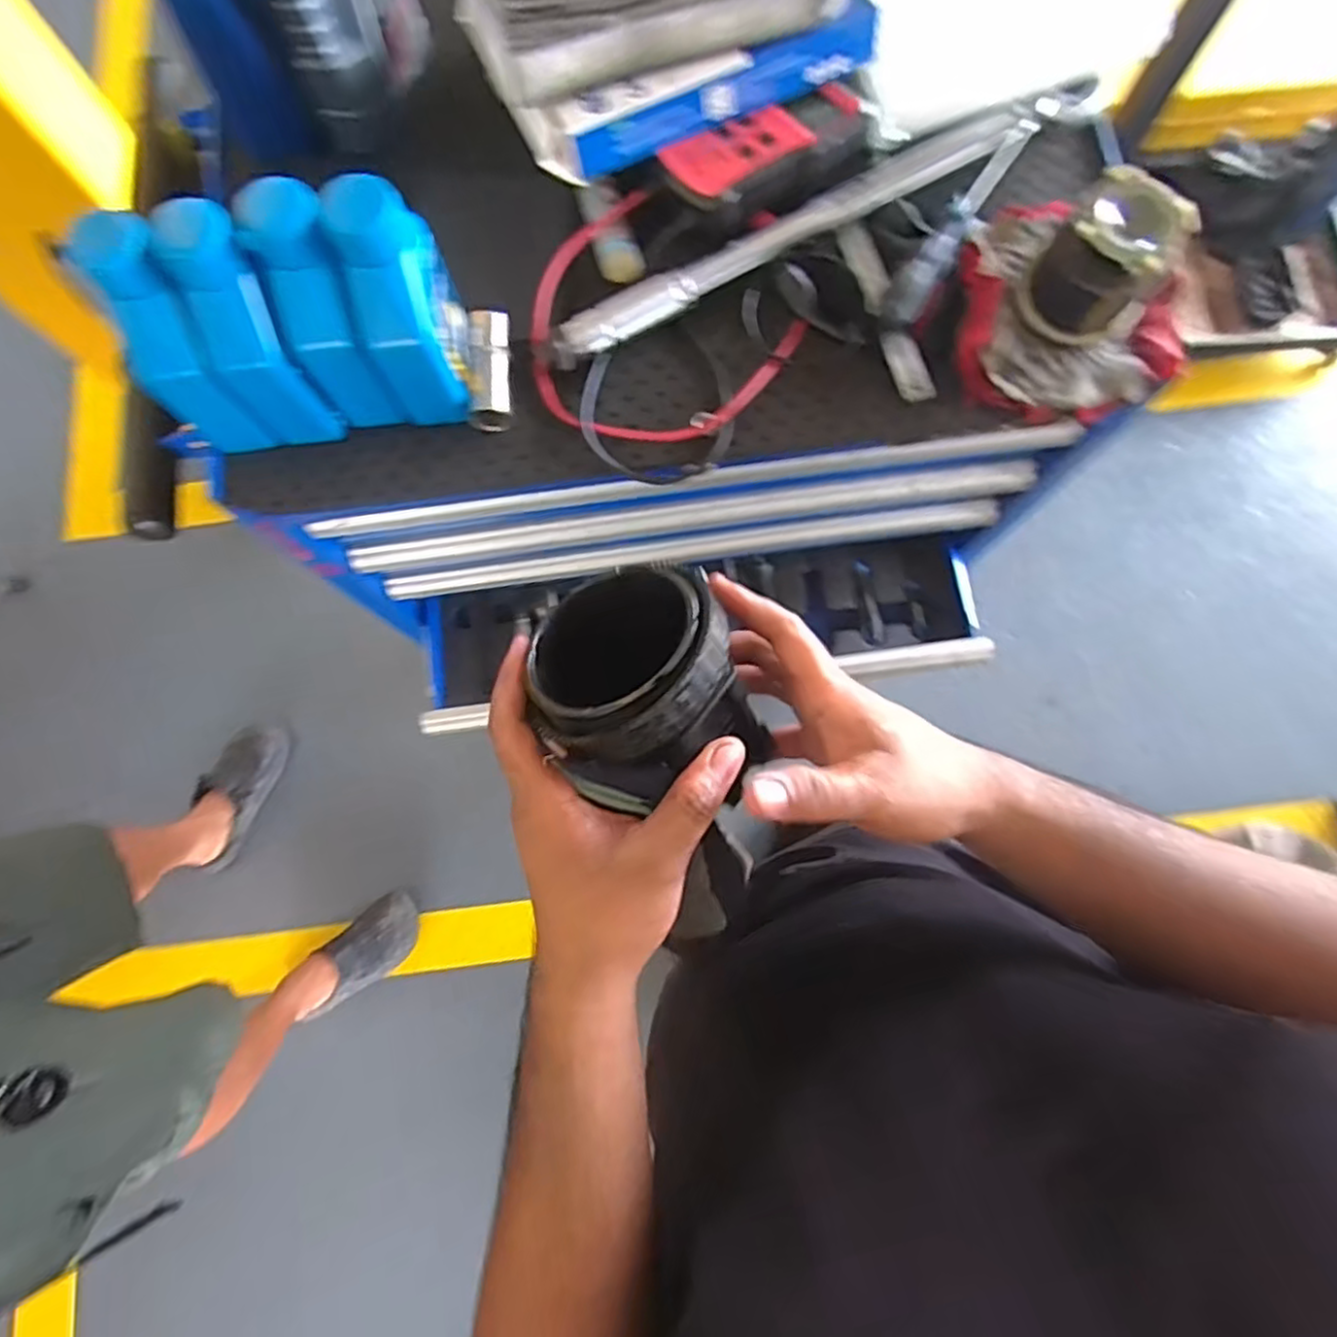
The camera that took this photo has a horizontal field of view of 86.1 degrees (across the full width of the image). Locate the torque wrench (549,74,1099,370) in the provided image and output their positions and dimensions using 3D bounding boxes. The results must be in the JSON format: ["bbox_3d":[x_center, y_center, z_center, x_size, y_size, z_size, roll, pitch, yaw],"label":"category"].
[{"bbox_3d":[0.113,-0.321,0.504,0.427,0.026,0.038,-30,79,-5],"label":"torque wrench"}]

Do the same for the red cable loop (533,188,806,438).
[{"bbox_3d":[0.000,-0.245,0.504,0.185,0.020,0.190,0,78,1],"label":"red cable loop"}]

